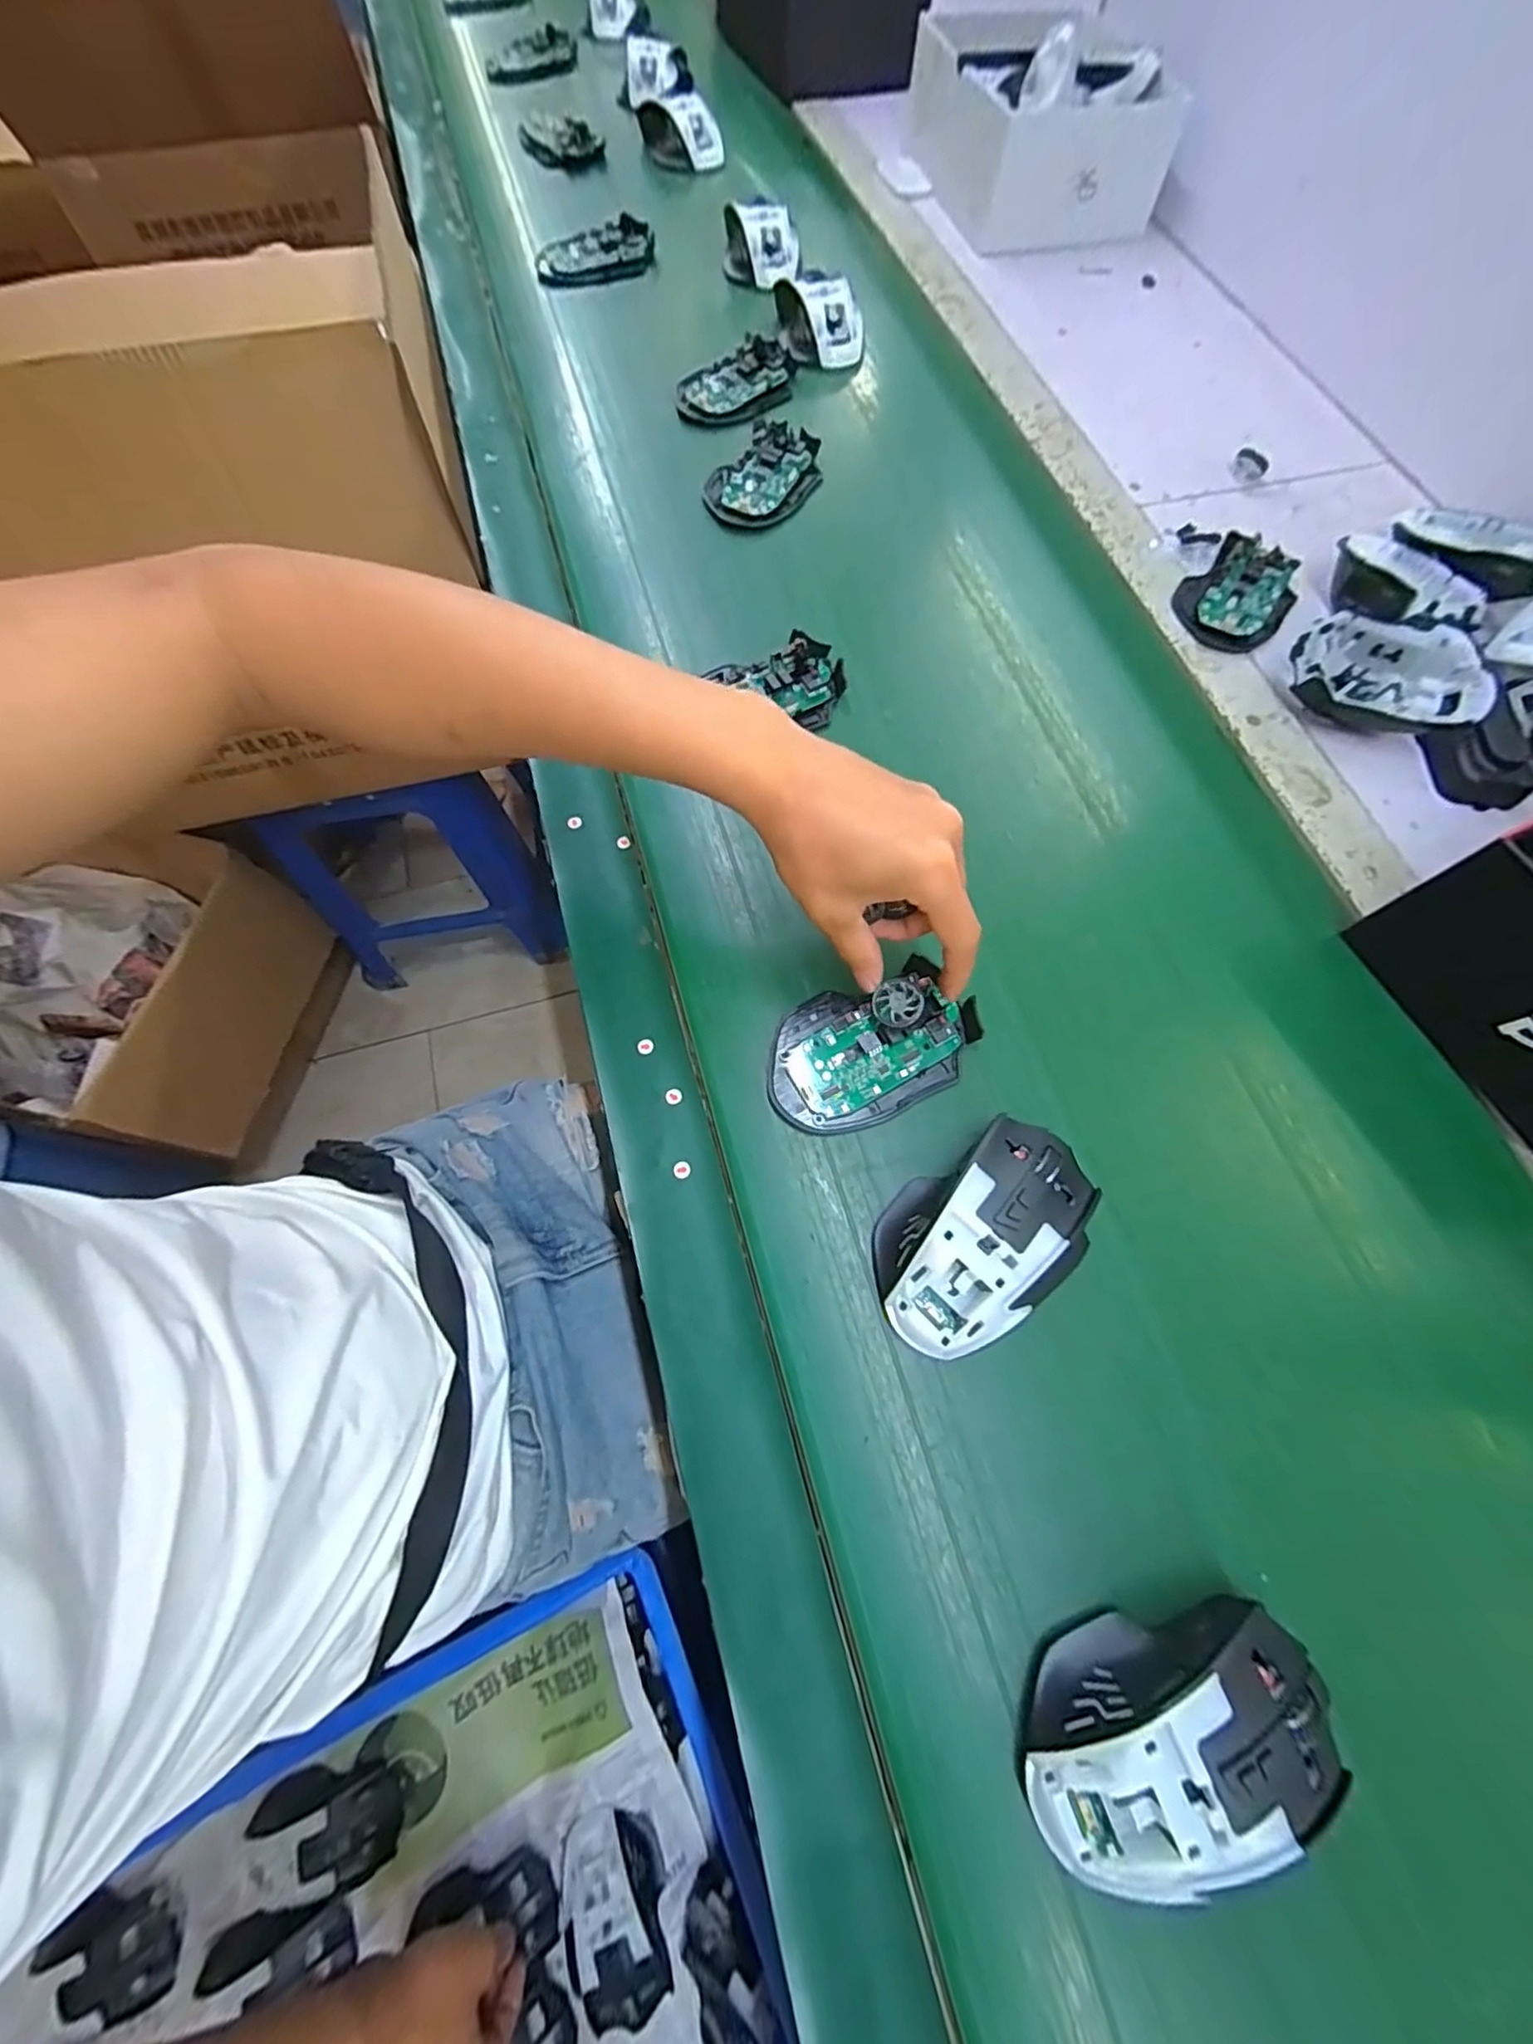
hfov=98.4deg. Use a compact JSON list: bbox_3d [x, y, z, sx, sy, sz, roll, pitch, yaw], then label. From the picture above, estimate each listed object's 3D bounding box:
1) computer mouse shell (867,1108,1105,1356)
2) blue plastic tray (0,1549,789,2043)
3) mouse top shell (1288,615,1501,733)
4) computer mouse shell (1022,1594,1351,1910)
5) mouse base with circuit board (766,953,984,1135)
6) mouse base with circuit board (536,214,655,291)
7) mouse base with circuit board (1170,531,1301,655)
[{"bbox_3d":[0.101,0.098,0.307,0.116,0.037,0.073,-41,75,-15],"label":"computer mouse shell"},{"bbox_3d":[-0.312,0.741,0.460,0.641,0.075,0.409,-24,71,-9],"label":"blue plastic tray"},{"bbox_3d":[0.410,-0.231,0.441,0.119,0.030,0.065,18,83,3],"label":"mouse top shell"},{"bbox_3d":[0.152,0.263,0.243,0.111,0.040,0.064,-15,70,-6],"label":"computer mouse shell"},{"bbox_3d":[0.057,0.012,0.346,0.112,0.023,0.071,-17,70,-7],"label":"mouse base with circuit board"},{"bbox_3d":[-0.164,-0.741,0.638,0.120,0.021,0.055,-25,71,-10],"label":"mouse base with circuit board"},{"bbox_3d":[0.350,-0.317,0.490,0.072,0.015,0.102,42,74,14],"label":"mouse base with circuit board"}]

